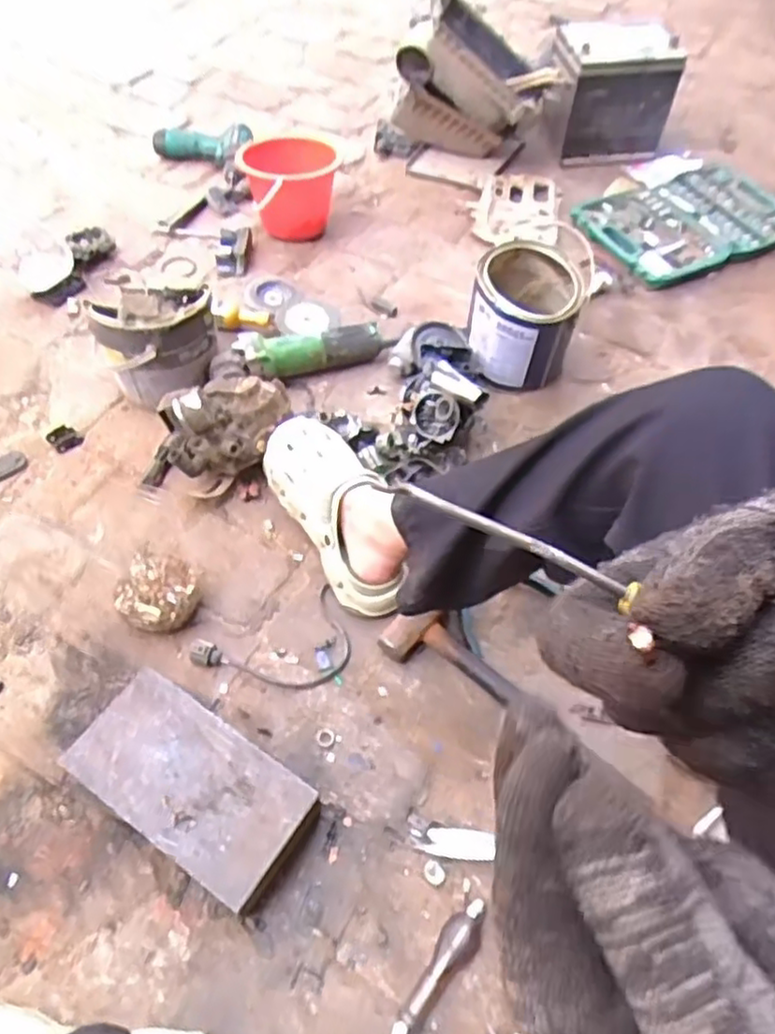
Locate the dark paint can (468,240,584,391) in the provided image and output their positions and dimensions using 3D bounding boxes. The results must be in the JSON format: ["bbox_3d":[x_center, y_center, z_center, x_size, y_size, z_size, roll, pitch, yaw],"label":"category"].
[{"bbox_3d":[0.195,-0.286,1.006,0.145,0.157,0.152,20,56,12],"label":"dark paint can"}]

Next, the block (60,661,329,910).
[{"bbox_3d":[-0.184,0.258,0.660,0.216,0.067,0.116,27,58,17],"label":"block"}]

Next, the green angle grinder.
[{"bbox_3d":[-0.111,-0.238,1.009,0.210,0.062,0.064,-7,55,-7],"label":"green angle grinder"}]

